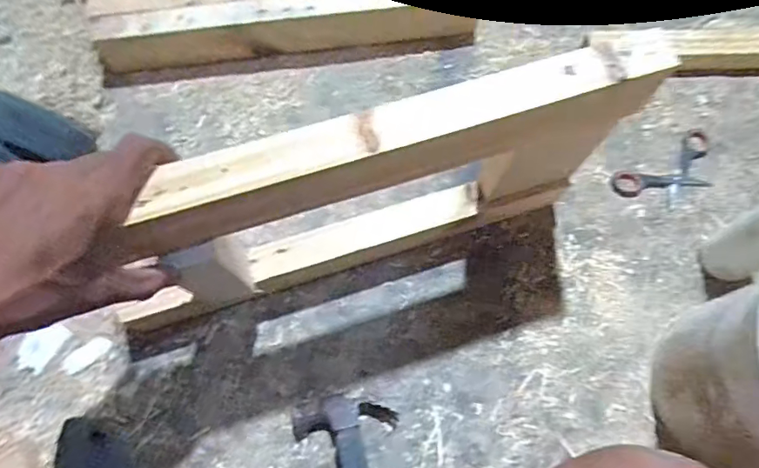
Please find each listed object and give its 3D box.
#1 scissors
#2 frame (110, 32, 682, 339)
[{"bbox_3d":[0.348,-0.071,0.600,0.134,0.005,0.066,-29,72,-9],"label":"scissors"},{"bbox_3d":[0.009,-0.032,0.443,0.410,0.262,0.056,-21,71,-6],"label":"frame"}]

